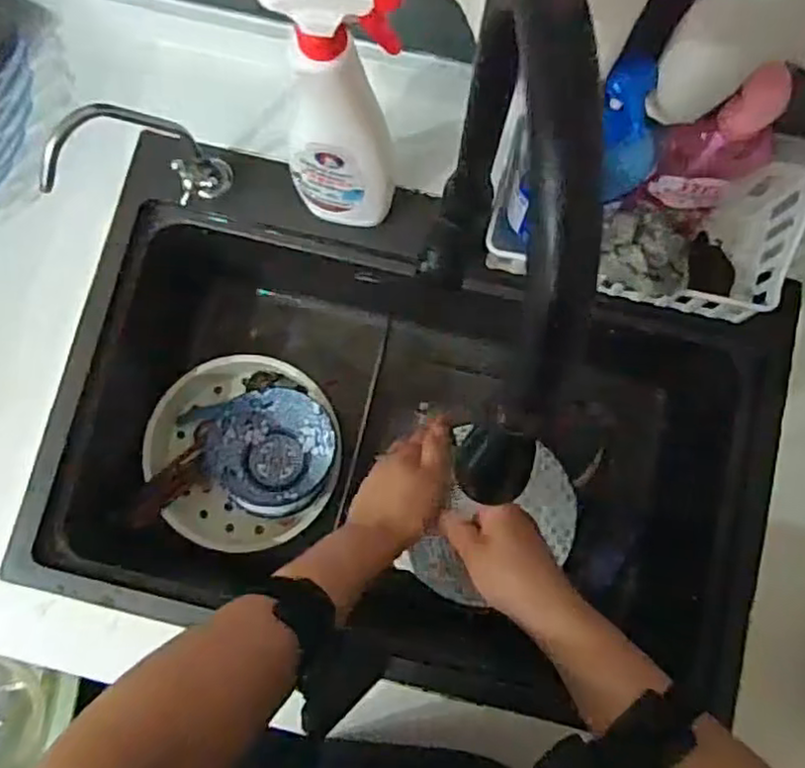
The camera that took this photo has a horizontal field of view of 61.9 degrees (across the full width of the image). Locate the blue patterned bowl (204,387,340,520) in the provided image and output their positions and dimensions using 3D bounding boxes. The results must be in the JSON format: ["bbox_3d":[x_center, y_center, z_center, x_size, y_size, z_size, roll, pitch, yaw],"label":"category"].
[{"bbox_3d":[-0.135,0.070,0.712,0.127,0.039,0.127,0,82,1],"label":"blue patterned bowl"}]

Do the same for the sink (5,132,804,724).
[{"bbox_3d":[0.012,0.047,0.744,0.677,0.213,0.433,12,82,2],"label":"sink"}]

